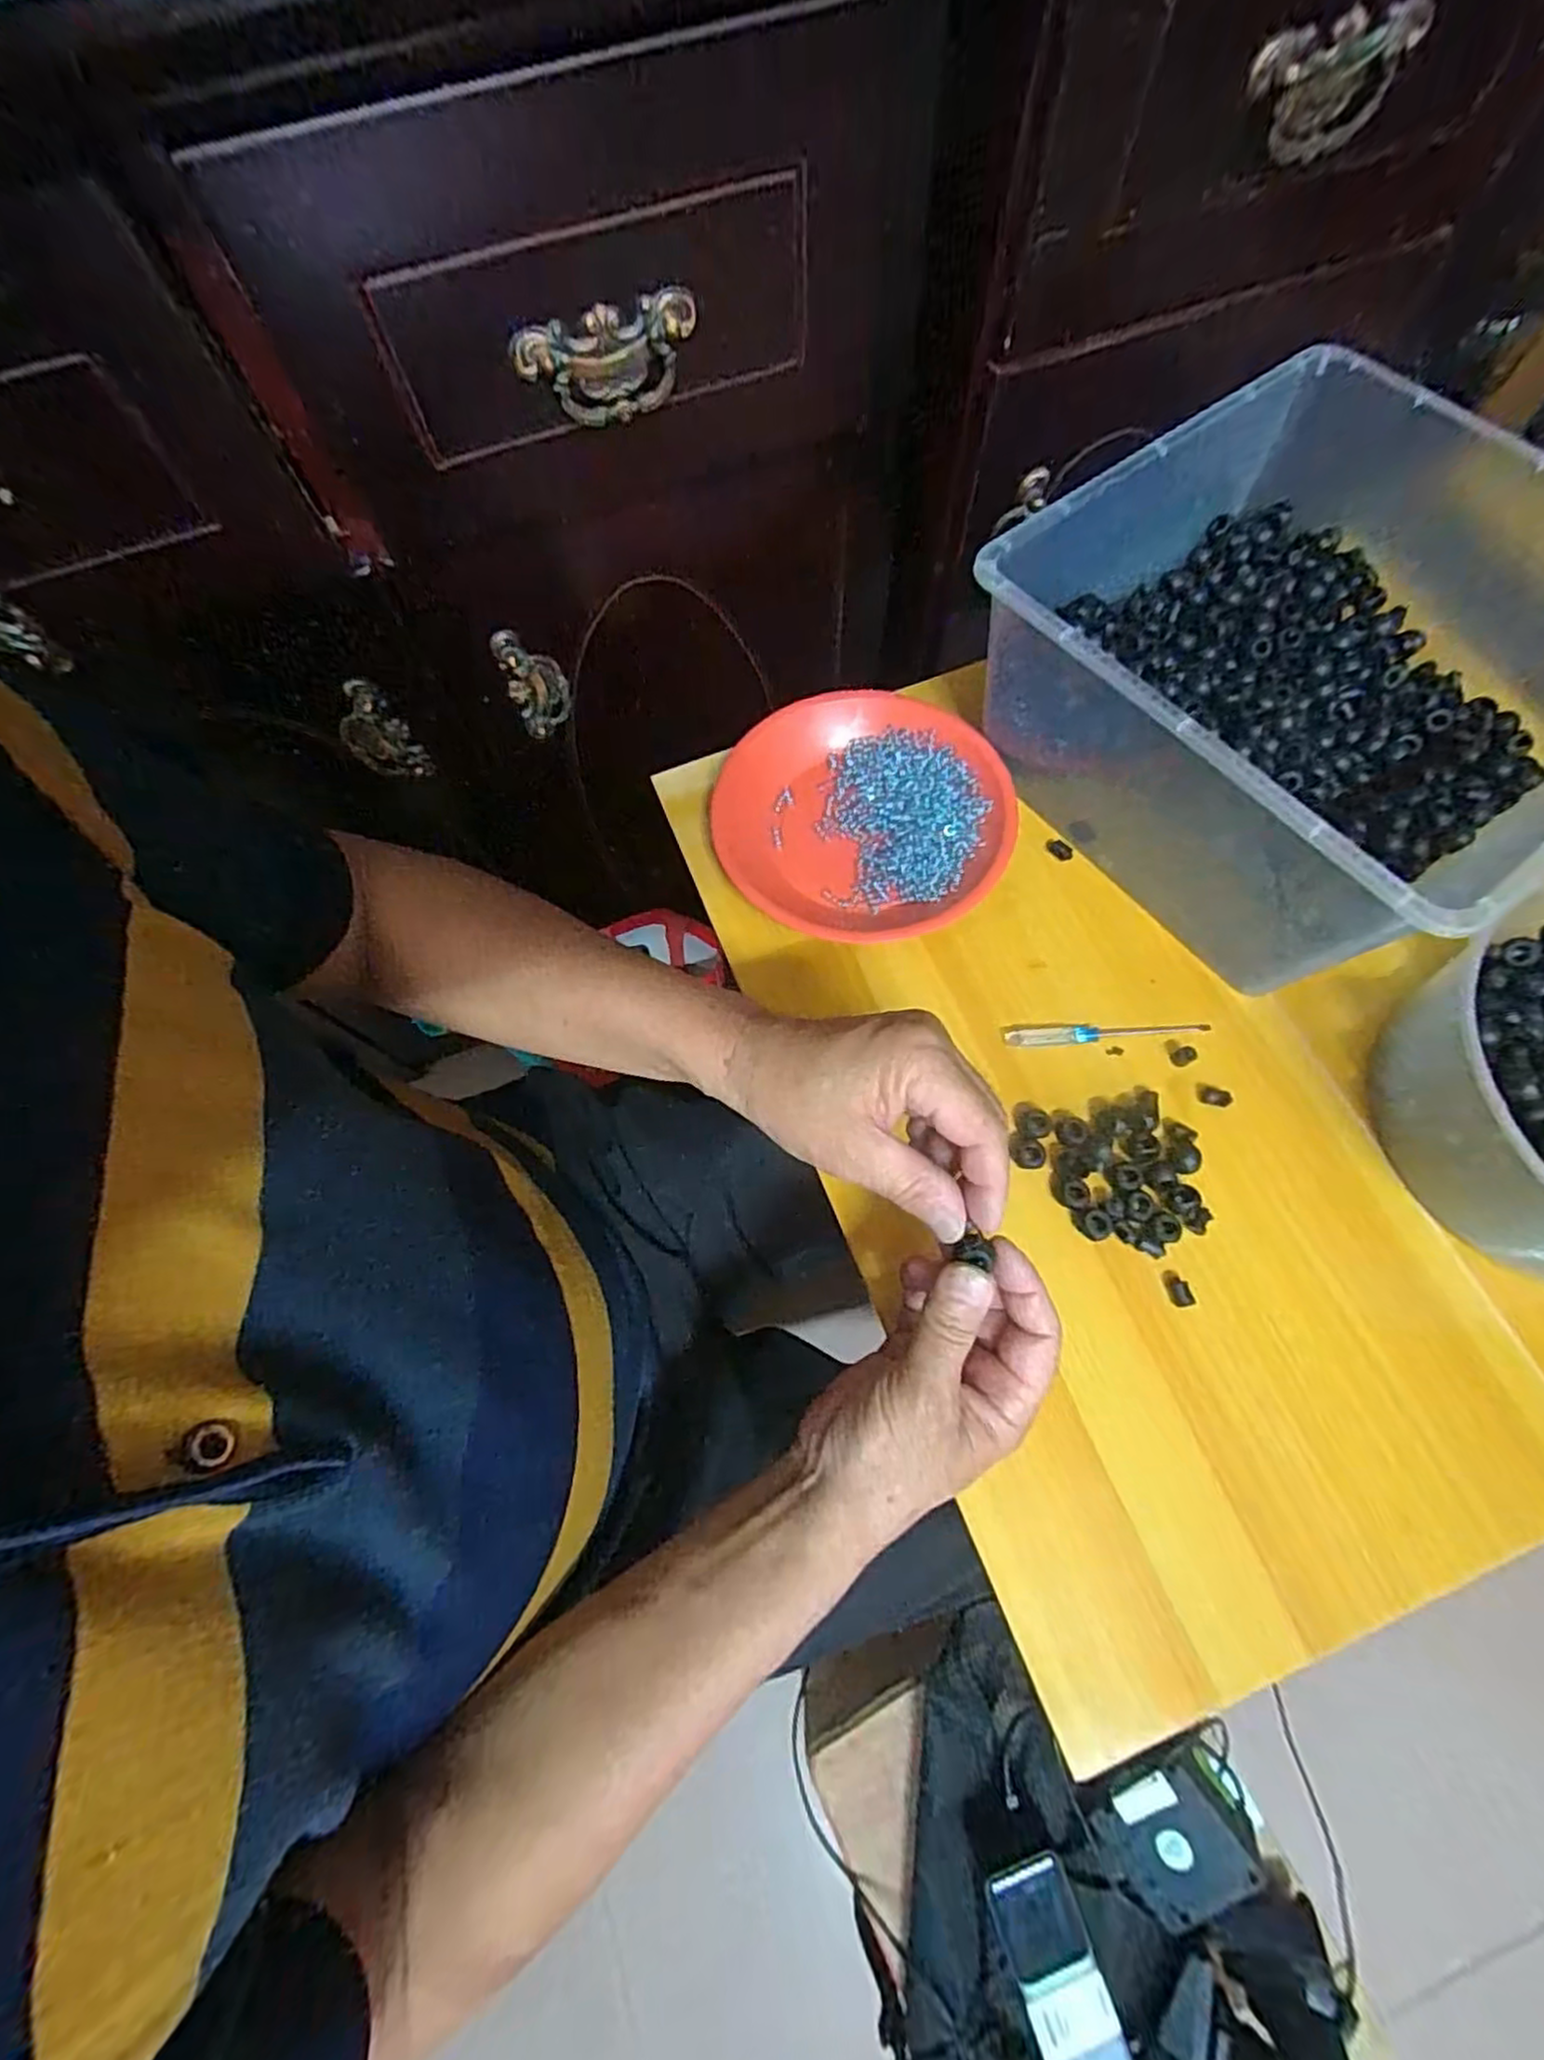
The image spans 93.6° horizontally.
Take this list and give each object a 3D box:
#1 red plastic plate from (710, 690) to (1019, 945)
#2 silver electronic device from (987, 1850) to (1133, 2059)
[{"bbox_3d":[0.061,-0.149,0.496,0.193,0.026,0.189,-1,70,2],"label":"red plastic plate"},{"bbox_3d":[0.185,0.610,0.463,0.053,0.016,0.121,-19,70,-5],"label":"silver electronic device"}]

